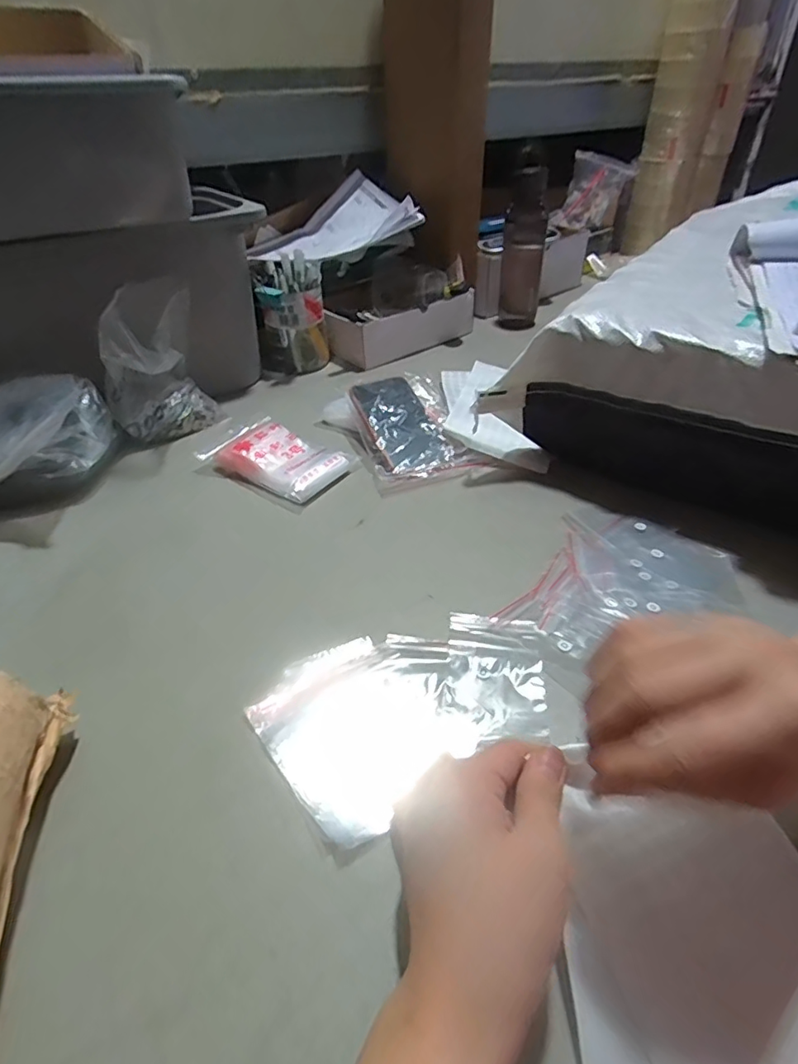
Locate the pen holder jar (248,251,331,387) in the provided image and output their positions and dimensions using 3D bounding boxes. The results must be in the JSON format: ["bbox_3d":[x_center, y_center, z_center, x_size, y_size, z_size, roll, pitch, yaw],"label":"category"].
[{"bbox_3d":[-0.162,-0.323,0.785,0.099,0.164,0.079,-3,41,0],"label":"pen holder jar"}]

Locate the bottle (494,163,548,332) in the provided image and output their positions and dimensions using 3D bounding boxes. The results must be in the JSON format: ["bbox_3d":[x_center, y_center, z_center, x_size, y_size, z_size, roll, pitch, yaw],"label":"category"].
[{"bbox_3d":[0.204,-0.453,0.872,0.066,0.225,0.059,3,41,7],"label":"bottle"}]

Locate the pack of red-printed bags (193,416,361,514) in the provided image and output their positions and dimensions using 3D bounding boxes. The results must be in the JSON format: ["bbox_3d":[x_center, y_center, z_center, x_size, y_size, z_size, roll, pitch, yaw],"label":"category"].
[{"bbox_3d":[-0.143,-0.084,0.599,0.164,0.034,0.101,17,45,22],"label":"pack of red-printed bags"}]

